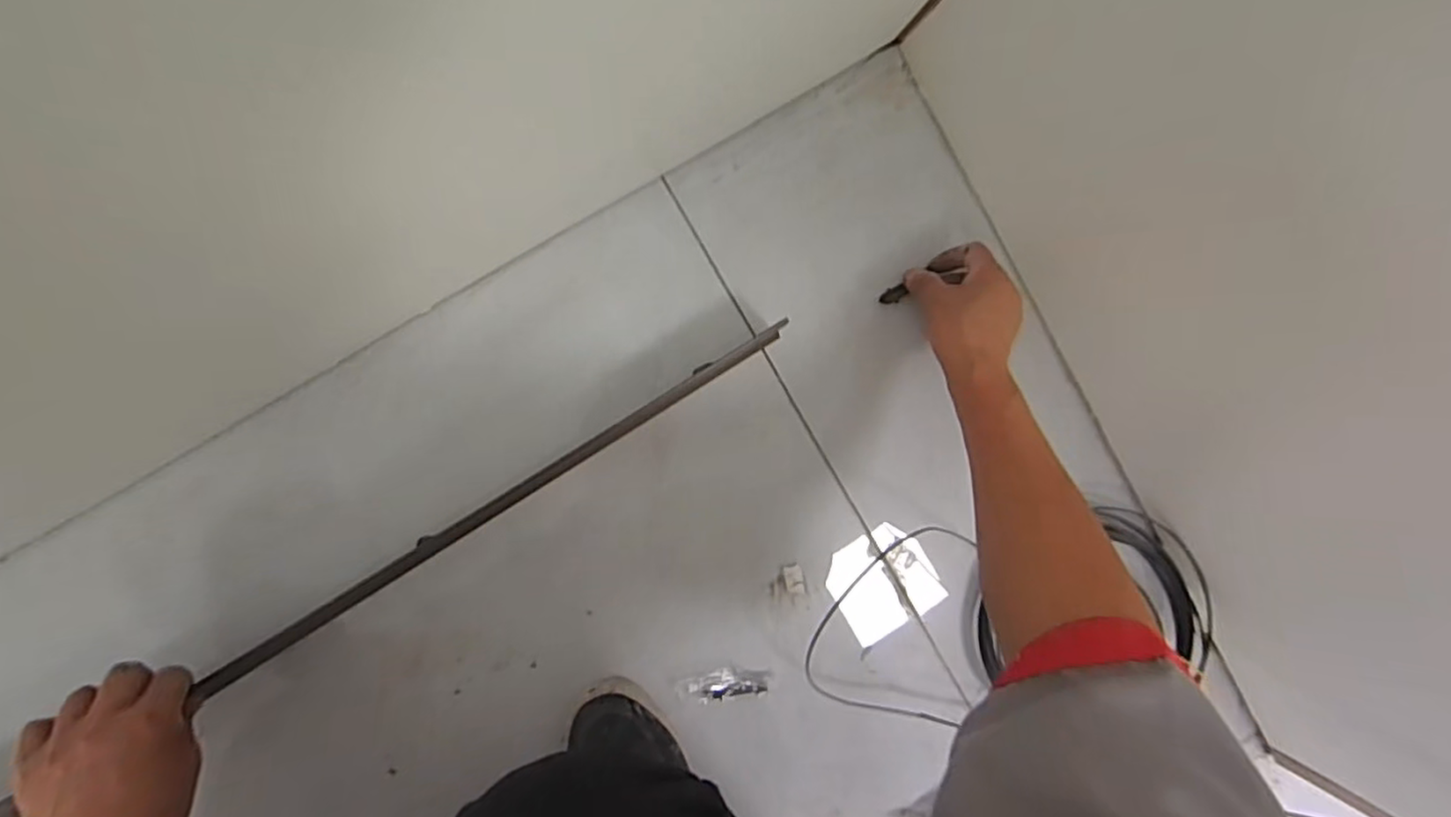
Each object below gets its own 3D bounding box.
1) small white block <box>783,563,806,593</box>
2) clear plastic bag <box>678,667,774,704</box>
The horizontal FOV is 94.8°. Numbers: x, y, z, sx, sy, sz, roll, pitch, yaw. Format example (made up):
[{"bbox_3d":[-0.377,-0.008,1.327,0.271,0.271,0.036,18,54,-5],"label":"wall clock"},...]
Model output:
[{"bbox_3d":[0.062,0.154,0.603,0.016,0.005,0.027,-17,97,-7],"label":"small white block"},{"bbox_3d":[0.000,0.247,0.594,0.081,0.014,0.029,-6,95,-8],"label":"clear plastic bag"}]

